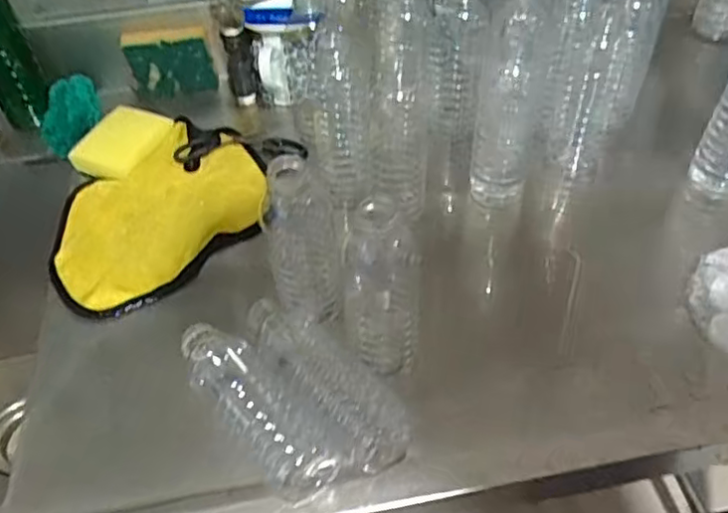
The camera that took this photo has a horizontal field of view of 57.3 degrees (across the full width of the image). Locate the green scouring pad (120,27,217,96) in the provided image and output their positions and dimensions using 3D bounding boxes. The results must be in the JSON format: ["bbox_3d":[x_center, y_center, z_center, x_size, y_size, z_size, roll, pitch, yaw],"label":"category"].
[{"bbox_3d":[-0.238,-0.239,0.818,0.101,0.075,0.027,-7,46,-4],"label":"green scouring pad"}]

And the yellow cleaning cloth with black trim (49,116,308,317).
[{"bbox_3d":[-0.201,-0.058,0.695,0.192,0.025,0.279,32,55,29],"label":"yellow cleaning cloth with black trim"}]

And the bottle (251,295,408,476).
[{"bbox_3d":[-0.037,0.096,0.527,0.051,0.046,0.171,-32,52,-25],"label":"bottle"}]

